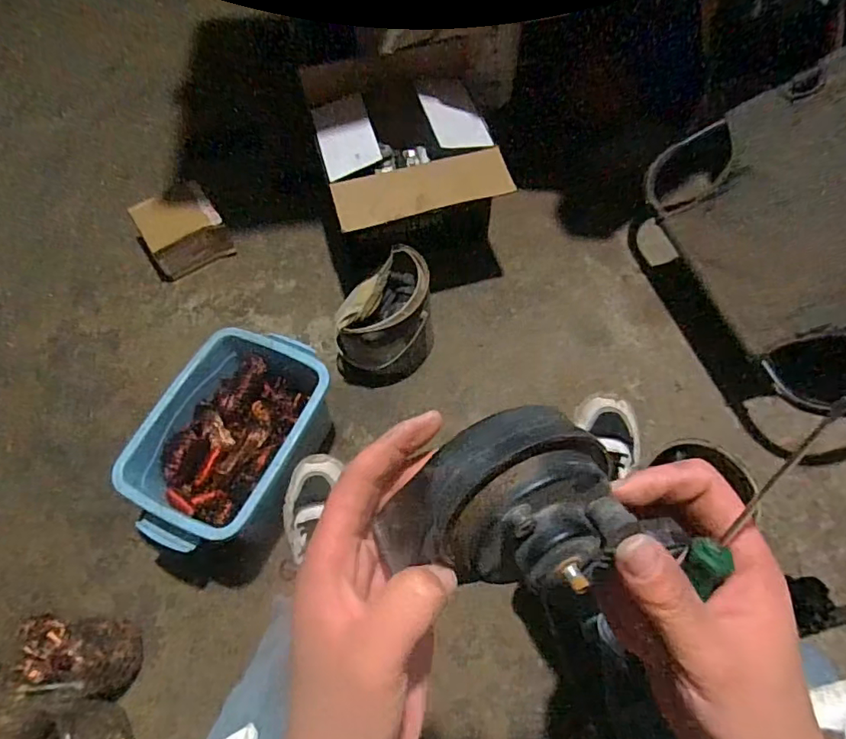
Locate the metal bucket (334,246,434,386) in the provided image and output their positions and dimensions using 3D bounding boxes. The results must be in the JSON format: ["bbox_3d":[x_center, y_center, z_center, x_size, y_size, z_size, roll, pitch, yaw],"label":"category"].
[{"bbox_3d":[-0.060,-0.085,0.851,0.148,0.154,0.168,5,62,2],"label":"metal bucket"}]

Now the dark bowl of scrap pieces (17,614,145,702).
[{"bbox_3d":[-0.419,0.352,0.665,0.100,0.123,0.094,4,62,1],"label":"dark bowl of scrap pieces"}]

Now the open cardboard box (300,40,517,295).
[{"bbox_3d":[-0.020,-0.313,0.916,0.281,0.262,0.252,-11,63,-5],"label":"open cardboard box"}]

